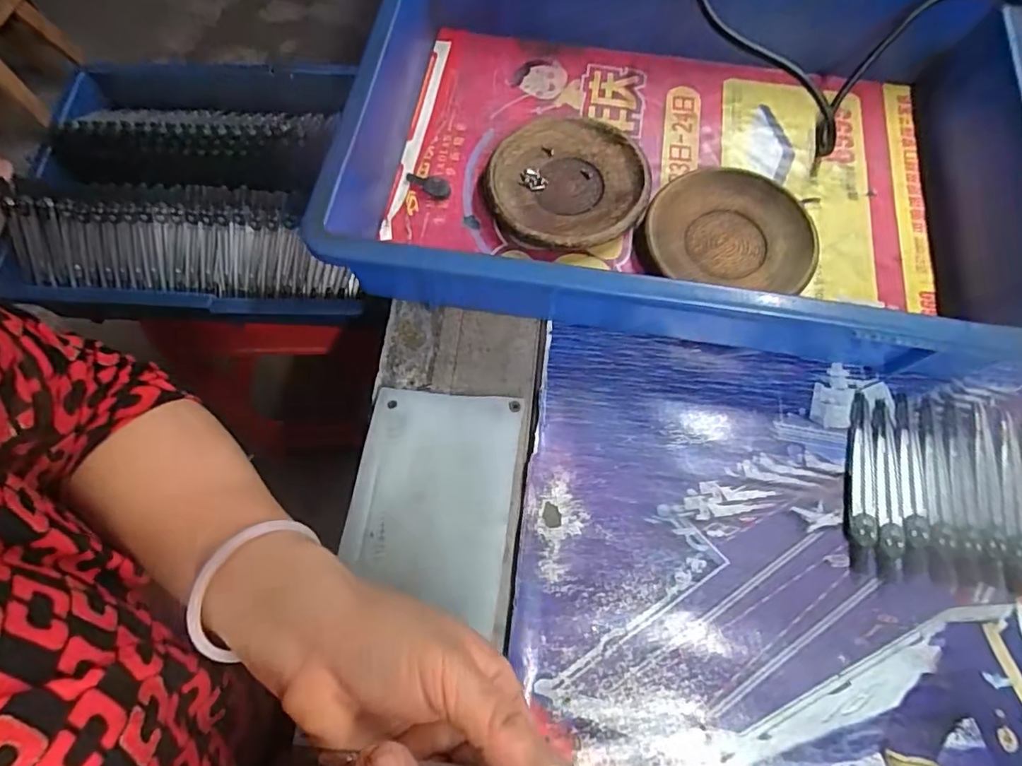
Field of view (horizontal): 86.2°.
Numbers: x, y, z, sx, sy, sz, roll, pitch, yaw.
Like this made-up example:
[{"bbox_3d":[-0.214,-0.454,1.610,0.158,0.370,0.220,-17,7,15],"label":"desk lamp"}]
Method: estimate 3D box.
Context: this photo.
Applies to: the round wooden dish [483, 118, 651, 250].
[{"bbox_3d":[0.041,-0.145,0.398,0.115,0.016,0.110,-1,70,1],"label":"round wooden dish"}]

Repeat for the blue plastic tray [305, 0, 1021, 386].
[{"bbox_3d":[0.113,-0.169,0.380,0.415,0.088,0.297,8,70,5],"label":"blue plastic tray"}]

